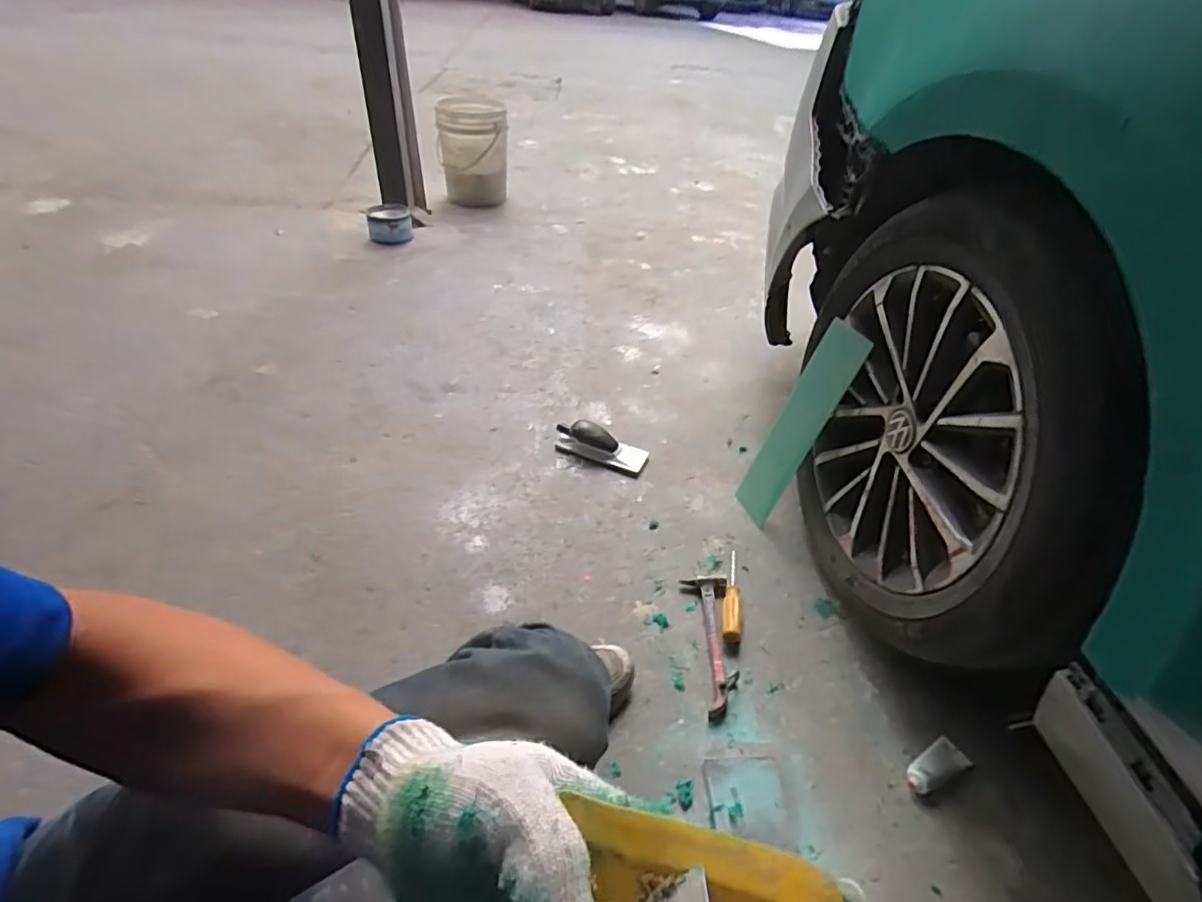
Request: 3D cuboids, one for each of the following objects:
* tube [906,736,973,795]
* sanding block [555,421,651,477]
[{"bbox_3d":[0.454,0.427,0.774,0.103,0.016,0.042,-17,44,-24],"label":"tube"},{"bbox_3d":[0.000,-0.012,1.238,0.206,0.055,0.077,19,42,17],"label":"sanding block"}]

